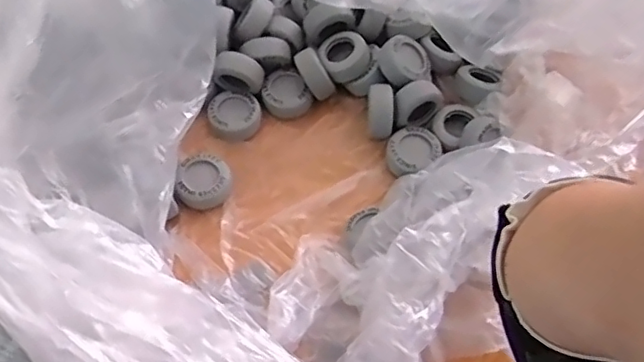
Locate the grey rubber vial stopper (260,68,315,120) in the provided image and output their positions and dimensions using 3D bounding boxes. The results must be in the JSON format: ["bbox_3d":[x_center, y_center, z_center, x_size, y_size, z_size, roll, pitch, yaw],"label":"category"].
[{"bbox_3d":[-0.036,-0.087,0.583,0.044,0.022,0.053,-38,71,1],"label":"grey rubber vial stopper"}]

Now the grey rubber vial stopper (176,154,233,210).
[{"bbox_3d":[-0.108,-0.003,0.533,0.047,0.014,0.051,-10,60,-6],"label":"grey rubber vial stopper"}]

